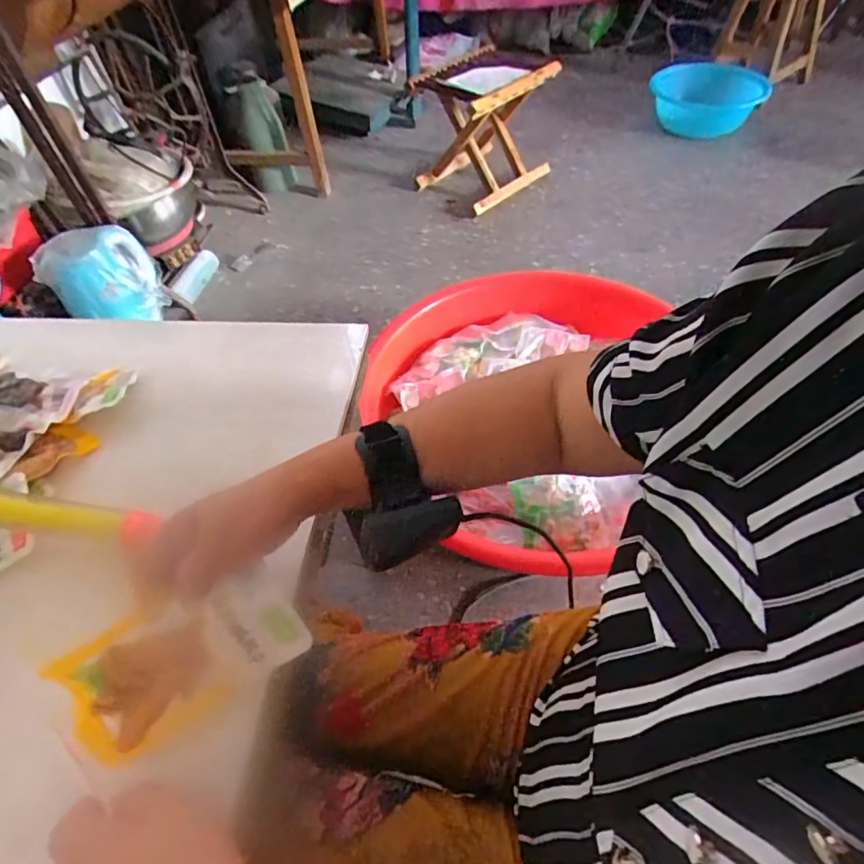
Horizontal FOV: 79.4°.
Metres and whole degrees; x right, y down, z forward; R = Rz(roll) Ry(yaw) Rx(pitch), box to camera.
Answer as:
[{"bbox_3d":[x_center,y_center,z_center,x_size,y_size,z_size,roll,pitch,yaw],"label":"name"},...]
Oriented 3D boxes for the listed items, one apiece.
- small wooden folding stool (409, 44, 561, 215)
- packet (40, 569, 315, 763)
[{"bbox_3d":[0.179,-0.923,1.571,0.394,0.344,0.275,-33,57,-20],"label":"small wooden folding stool"},{"bbox_3d":[-0.152,0.138,0.322,0.133,0.010,0.078,-33,99,-12],"label":"packet"}]

